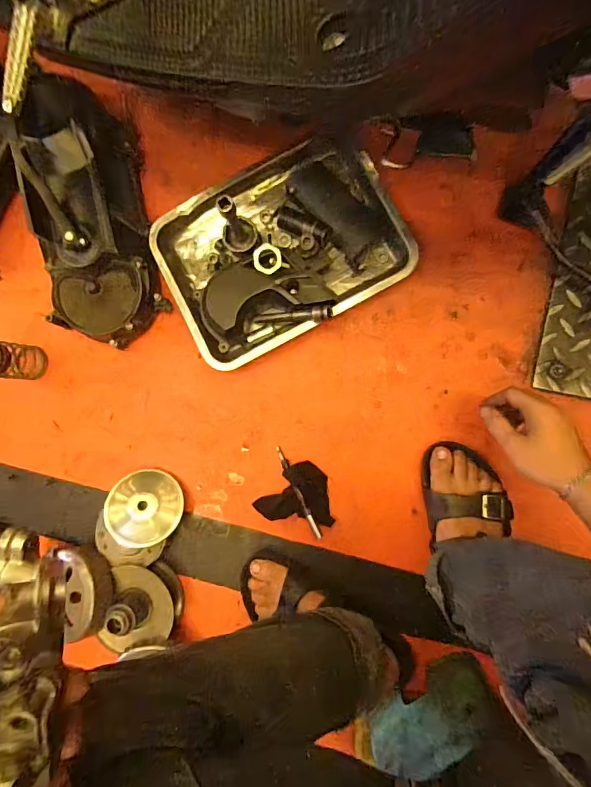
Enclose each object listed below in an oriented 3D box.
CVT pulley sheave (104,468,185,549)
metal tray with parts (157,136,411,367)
[{"bbox_3d":[-0.230,0.175,0.622,0.112,0.030,0.112,0,72,0],"label":"CVT pulley sheave"},{"bbox_3d":[-0.025,-0.217,0.606,0.339,0.066,0.257,-28,84,6],"label":"metal tray with parts"}]

